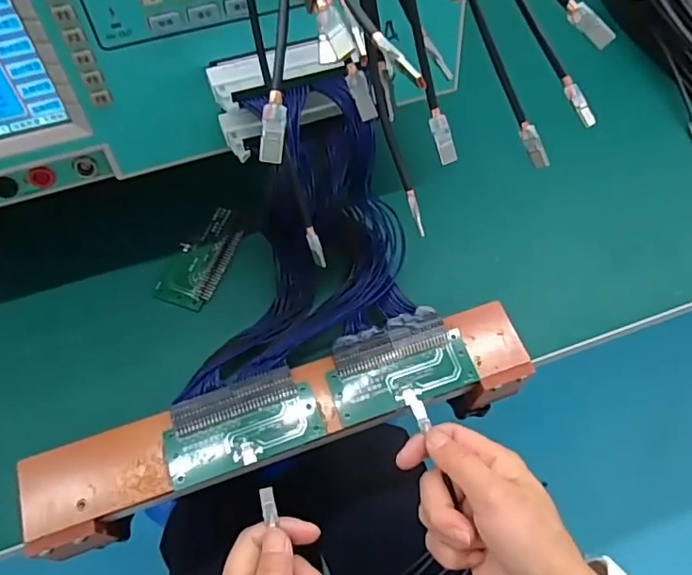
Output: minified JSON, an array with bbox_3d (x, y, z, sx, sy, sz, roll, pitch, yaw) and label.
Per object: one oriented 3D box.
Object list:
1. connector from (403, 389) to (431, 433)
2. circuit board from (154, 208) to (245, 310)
[{"bbox_3d":[0.047,0.080,0.366,0.010,0.004,0.027,-23,65,-12],"label":"connector"},{"bbox_3d":[-0.108,-0.024,0.422,0.041,0.006,0.084,21,65,9],"label":"circuit board"}]

